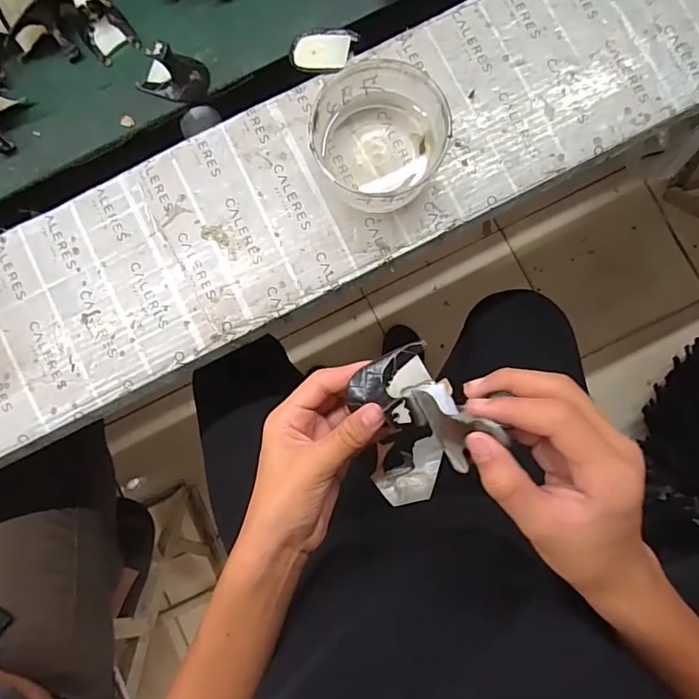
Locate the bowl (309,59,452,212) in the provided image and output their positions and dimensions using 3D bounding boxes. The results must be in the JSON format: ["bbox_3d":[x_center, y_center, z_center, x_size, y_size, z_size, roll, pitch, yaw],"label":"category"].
[{"bbox_3d":[0.026,-0.189,0.443,0.110,0.062,0.110,0,85,2],"label":"bowl"}]

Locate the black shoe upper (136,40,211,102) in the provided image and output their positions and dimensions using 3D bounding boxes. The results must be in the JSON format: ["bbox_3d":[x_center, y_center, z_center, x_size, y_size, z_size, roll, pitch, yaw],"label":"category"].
[{"bbox_3d":[-0.180,-0.278,0.487,0.072,0.047,0.045,5,85,2],"label":"black shoe upper"}]

